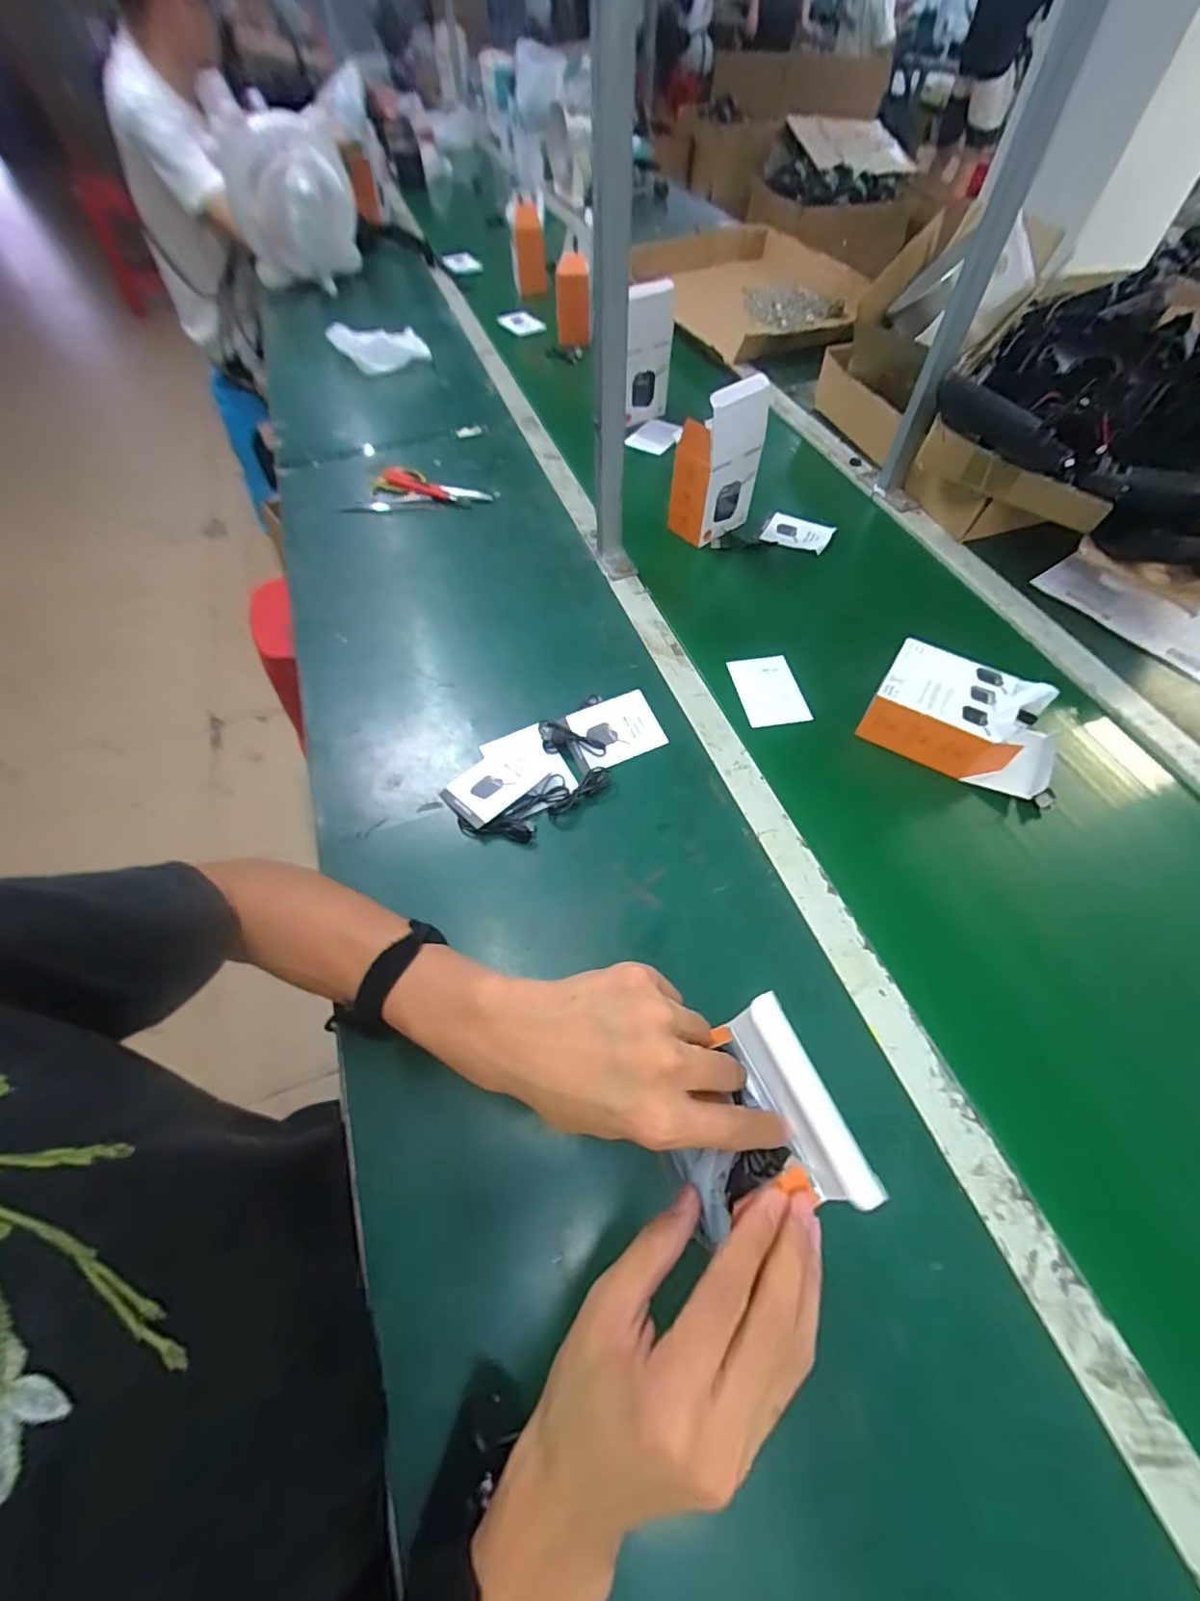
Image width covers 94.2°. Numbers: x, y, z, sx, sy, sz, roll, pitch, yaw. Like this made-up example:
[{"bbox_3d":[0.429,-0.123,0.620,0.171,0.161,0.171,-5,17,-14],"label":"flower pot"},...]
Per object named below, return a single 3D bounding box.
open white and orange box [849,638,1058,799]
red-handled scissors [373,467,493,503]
[{"bbox_3d":[0.376,-0.087,0.571,0.176,0.076,0.100,28,64,16],"label":"open white and orange box"},{"bbox_3d":[-0.250,-0.471,0.834,0.191,0.011,0.065,16,61,10],"label":"red-handled scissors"}]

